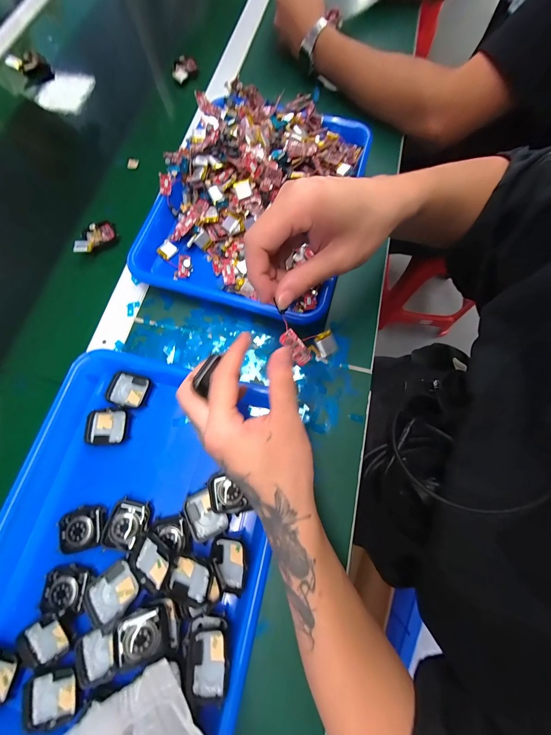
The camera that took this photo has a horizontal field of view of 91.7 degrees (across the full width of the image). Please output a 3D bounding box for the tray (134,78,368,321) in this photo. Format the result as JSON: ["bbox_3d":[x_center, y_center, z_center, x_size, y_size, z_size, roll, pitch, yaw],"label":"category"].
[{"bbox_3d":[-0.025,-0.240,0.350,0.258,0.075,0.340,16,75,4],"label":"tray"}]

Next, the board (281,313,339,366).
[{"bbox_3d":[0.029,-0.019,0.228,0.049,0.023,0.035,0,75,0],"label":"board"}]

